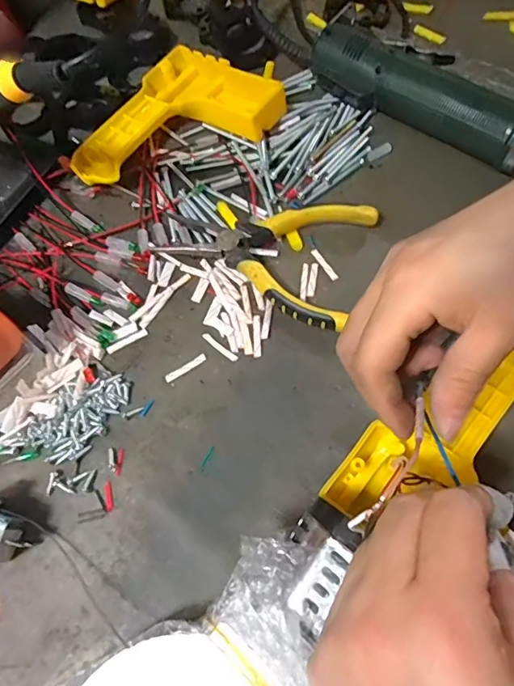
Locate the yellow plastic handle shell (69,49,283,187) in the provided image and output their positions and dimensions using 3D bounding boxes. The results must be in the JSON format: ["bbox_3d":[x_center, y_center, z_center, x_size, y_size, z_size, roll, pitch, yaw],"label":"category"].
[{"bbox_3d":[-0.074,-0.191,0.374,0.163,0.031,0.117,-23,66,-7],"label":"yellow plastic handle shell"}]

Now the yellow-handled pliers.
[{"bbox_3d":[0.006,-0.071,0.319,0.141,0.018,0.090,23,69,13],"label":"yellow-handled pliers"}]

